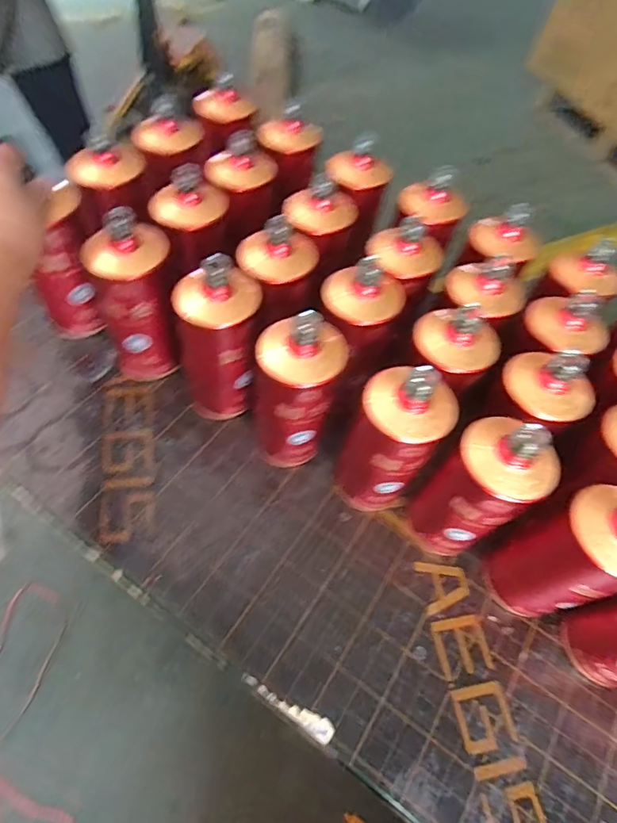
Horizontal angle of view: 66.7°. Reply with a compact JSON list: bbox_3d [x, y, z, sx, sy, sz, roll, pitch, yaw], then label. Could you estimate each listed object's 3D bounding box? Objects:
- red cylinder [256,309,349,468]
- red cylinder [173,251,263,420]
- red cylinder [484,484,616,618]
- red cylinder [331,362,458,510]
[{"bbox_3d":[-0.013,-0.015,0.491,0.082,0.200,0.071,0,58,-4],"label":"red cylinder"},{"bbox_3d":[-0.098,-0.074,0.513,0.087,0.201,0.068,-8,59,-10],"label":"red cylinder"},{"bbox_3d":[0.245,0.136,0.439,0.080,0.206,0.088,-17,61,-14],"label":"red cylinder"},{"bbox_3d":[0.081,0.034,0.472,0.080,0.194,0.072,27,60,12],"label":"red cylinder"}]

